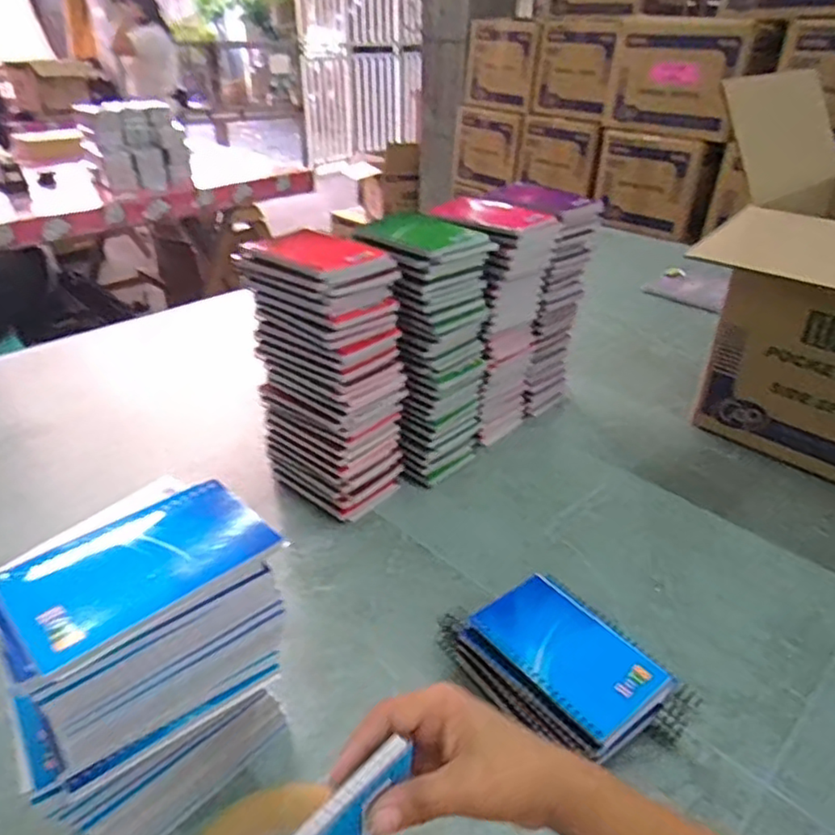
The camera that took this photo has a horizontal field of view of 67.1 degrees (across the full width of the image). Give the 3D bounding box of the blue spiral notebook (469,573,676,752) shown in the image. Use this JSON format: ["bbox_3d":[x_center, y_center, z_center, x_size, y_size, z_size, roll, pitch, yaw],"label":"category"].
[{"bbox_3d":[0.116,0.177,0.481,0.083,0.010,0.131,-23,39,-33],"label":"blue spiral notebook"}]

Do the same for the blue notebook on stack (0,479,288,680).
[{"bbox_3d":[-0.152,0.080,0.349,0.130,0.011,0.085,-25,40,-35],"label":"blue notebook on stack"}]

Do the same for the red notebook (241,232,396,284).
[{"bbox_3d":[-0.096,-0.157,0.603,0.090,0.014,0.119,-26,41,-36],"label":"red notebook"}]

